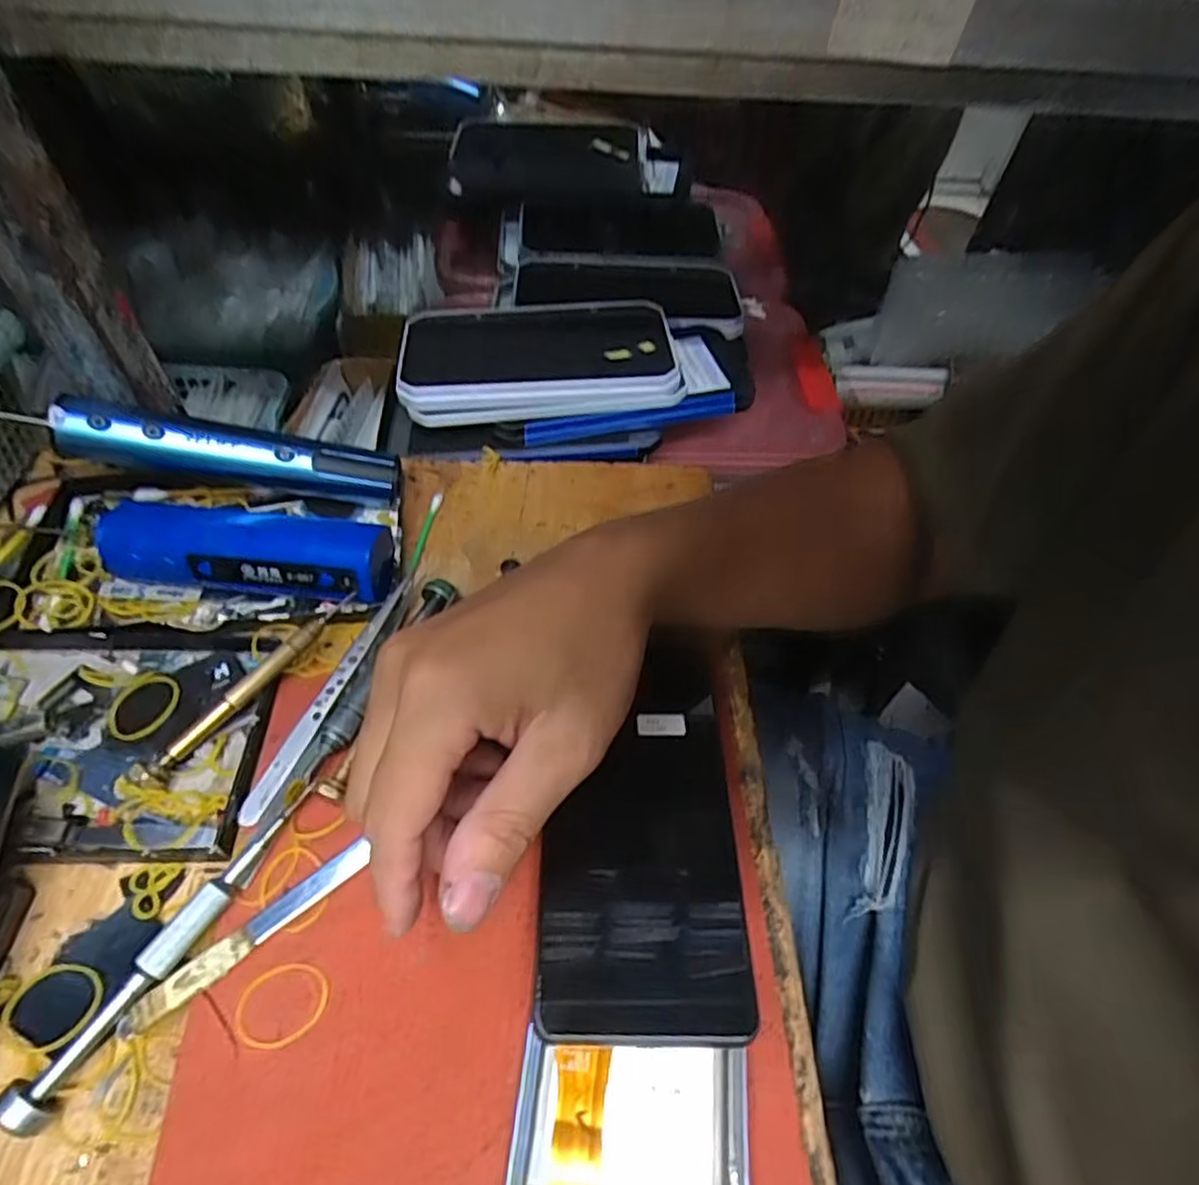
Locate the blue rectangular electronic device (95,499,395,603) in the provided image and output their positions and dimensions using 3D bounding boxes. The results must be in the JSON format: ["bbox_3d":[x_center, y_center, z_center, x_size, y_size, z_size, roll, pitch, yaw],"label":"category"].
[{"bbox_3d":[-0.167,-0.019,0.327,0.129,0.035,0.035,5,53,0],"label":"blue rectangular electronic device"}]

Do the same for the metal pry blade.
[{"bbox_3d":[-0.125,0.124,0.245,0.090,0.004,0.010,-34,62,-26],"label":"metal pry blade"}]

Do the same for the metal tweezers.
[{"bbox_3d":[-0.116,0.043,0.299,0.011,0.012,0.124,21,54,11],"label":"metal tweezers"}]

